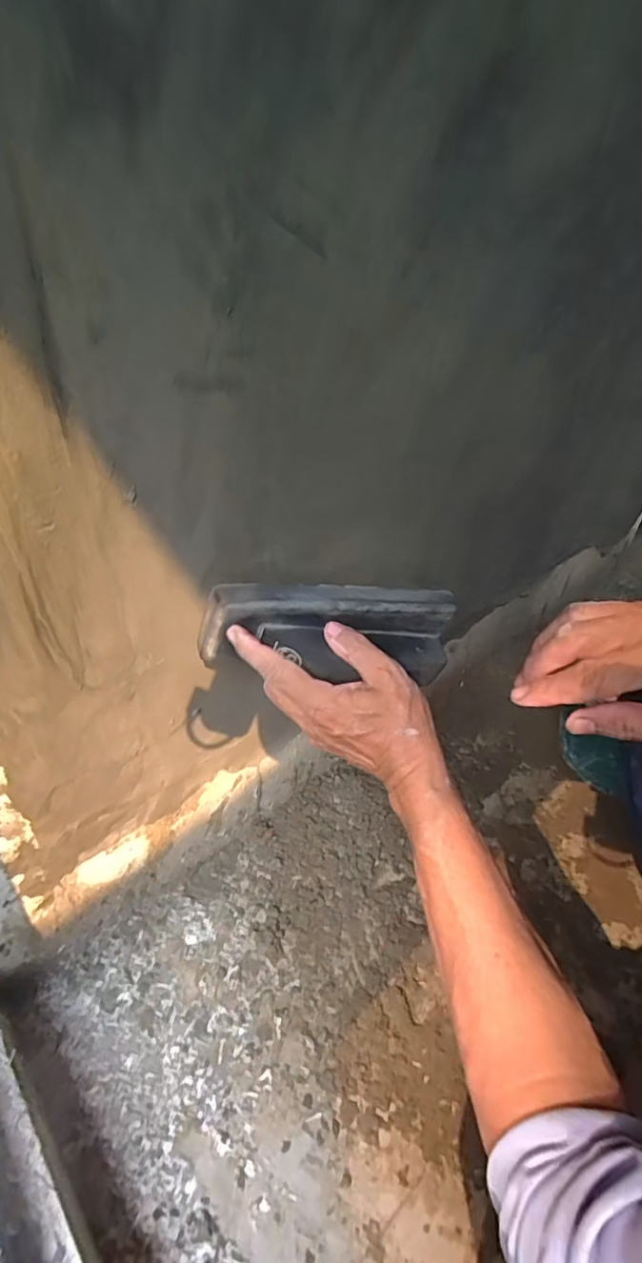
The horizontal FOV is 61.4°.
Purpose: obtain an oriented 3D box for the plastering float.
[{"bbox_3d":[0.014,0.002,0.405,0.193,0.066,0.044,2,37,-18],"label":"plastering float"}]

